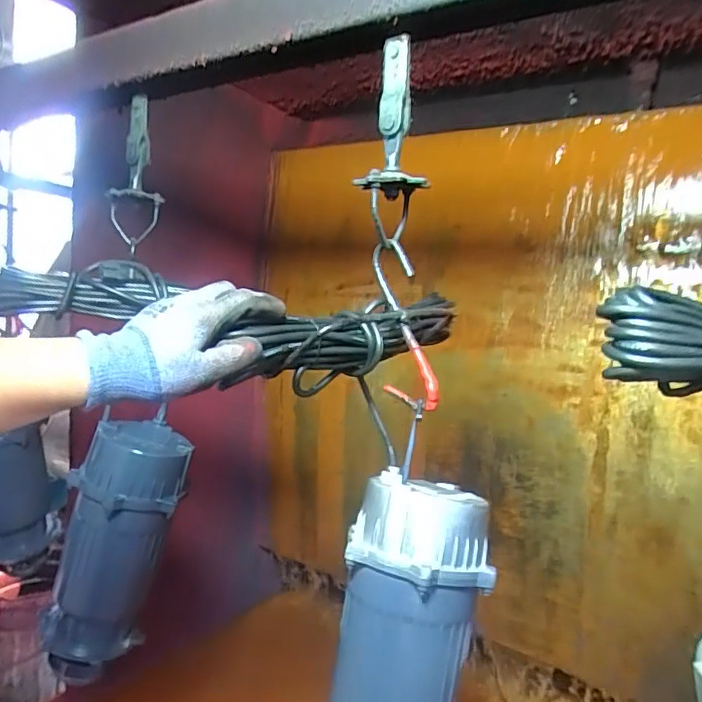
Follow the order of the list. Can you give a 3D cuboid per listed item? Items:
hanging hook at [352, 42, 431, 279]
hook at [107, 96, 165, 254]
[{"bbox_3d":[0.043,-0.198,0.576,0.070,0.222,0.057,4,6,4],"label":"hanging hook"},{"bbox_3d":[-0.301,-0.247,0.781,0.069,0.194,0.045,1,7,-26],"label":"hook"}]

